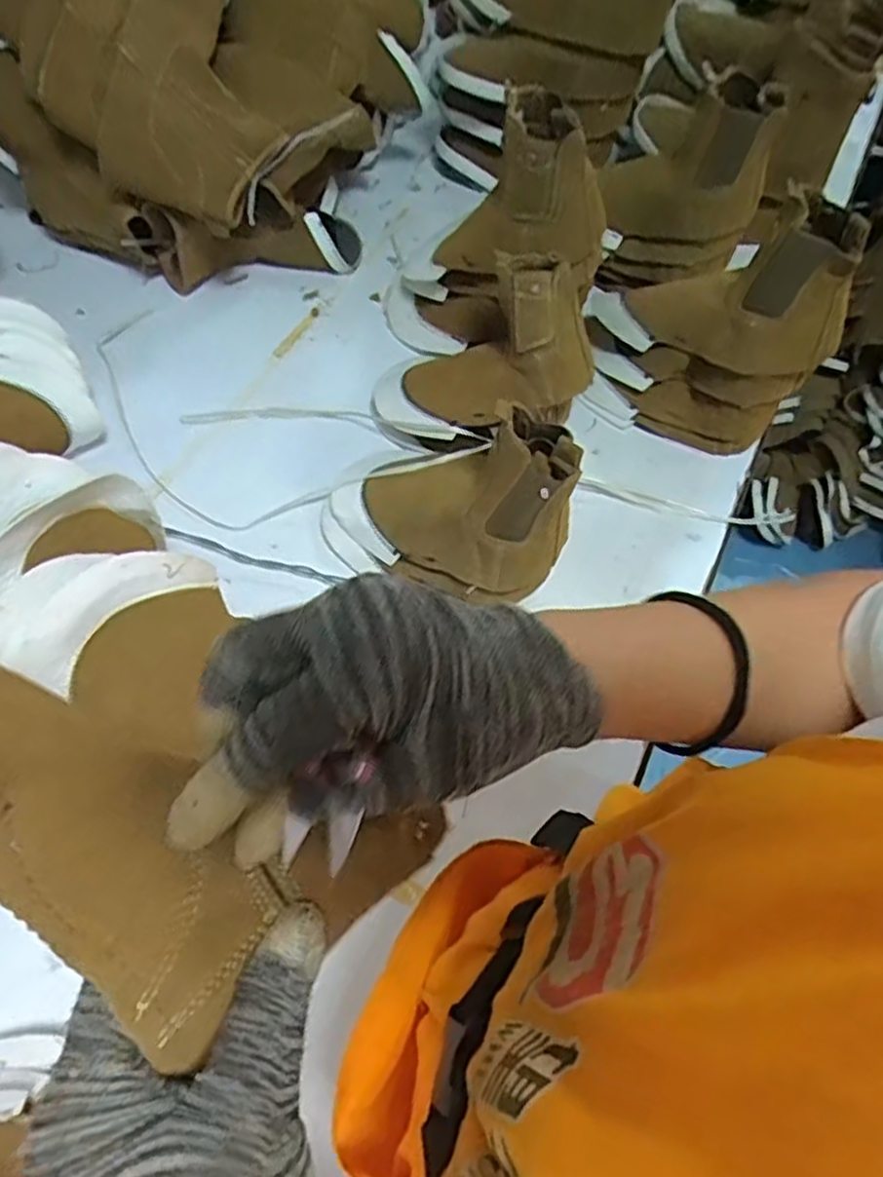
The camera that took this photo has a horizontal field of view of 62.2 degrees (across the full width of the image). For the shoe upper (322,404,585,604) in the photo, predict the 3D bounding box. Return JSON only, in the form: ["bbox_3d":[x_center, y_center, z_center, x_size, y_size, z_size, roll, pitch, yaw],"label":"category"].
[{"bbox_3d":[0.006,-0.106,0.714,0.245,0.148,0.171,18,60,9],"label":"shoe upper"}]

